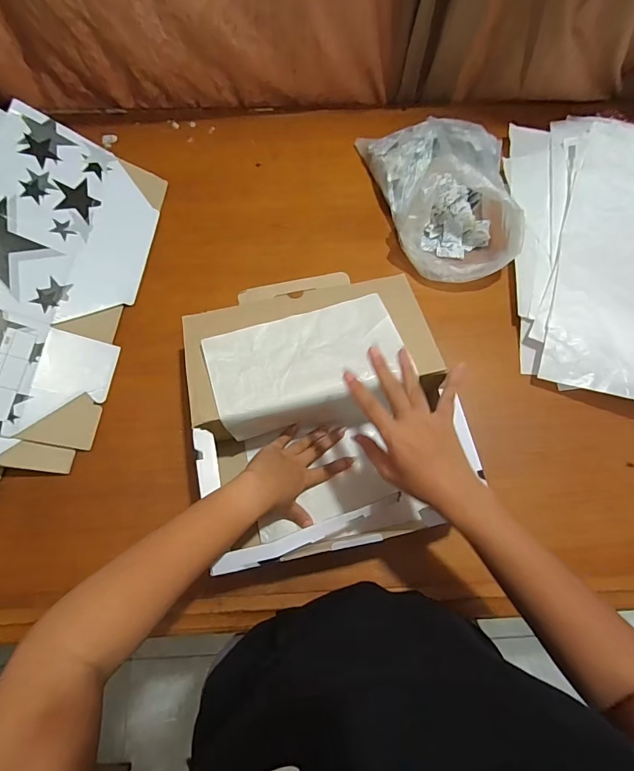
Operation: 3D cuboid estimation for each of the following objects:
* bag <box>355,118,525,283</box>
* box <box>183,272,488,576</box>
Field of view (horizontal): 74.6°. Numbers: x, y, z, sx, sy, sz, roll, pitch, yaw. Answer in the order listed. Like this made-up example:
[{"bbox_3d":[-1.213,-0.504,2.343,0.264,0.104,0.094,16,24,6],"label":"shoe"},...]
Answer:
[{"bbox_3d":[0.198,-0.289,0.594,0.194,0.100,0.266,-14,74,-3],"label":"bag"},{"bbox_3d":[0.003,0.021,0.477,0.276,0.096,0.304,-12,74,-5],"label":"box"}]

